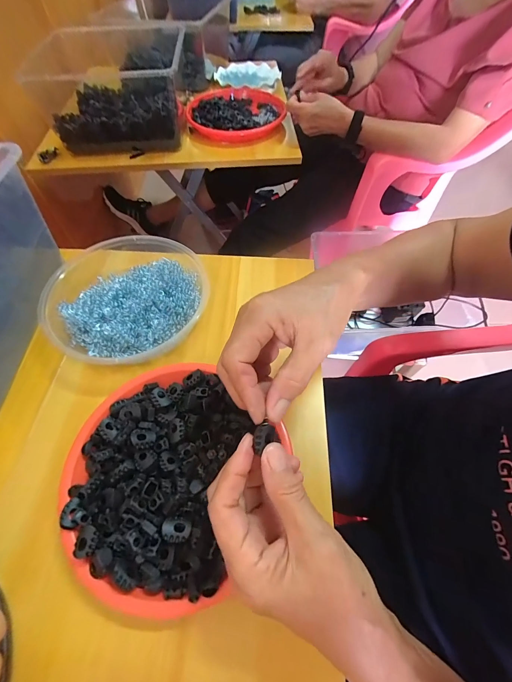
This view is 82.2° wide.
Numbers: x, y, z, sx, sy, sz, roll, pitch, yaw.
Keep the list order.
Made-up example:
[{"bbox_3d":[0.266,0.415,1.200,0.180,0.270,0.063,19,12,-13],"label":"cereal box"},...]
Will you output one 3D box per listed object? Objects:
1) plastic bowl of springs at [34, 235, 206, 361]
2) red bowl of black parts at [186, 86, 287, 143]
[{"bbox_3d":[-0.158,-0.057,0.360,0.173,0.047,0.183,0,58,0],"label":"plastic bowl of springs"},{"bbox_3d":[-0.050,-0.558,0.720,0.224,0.050,0.232,0,58,0],"label":"red bowl of black parts"}]

